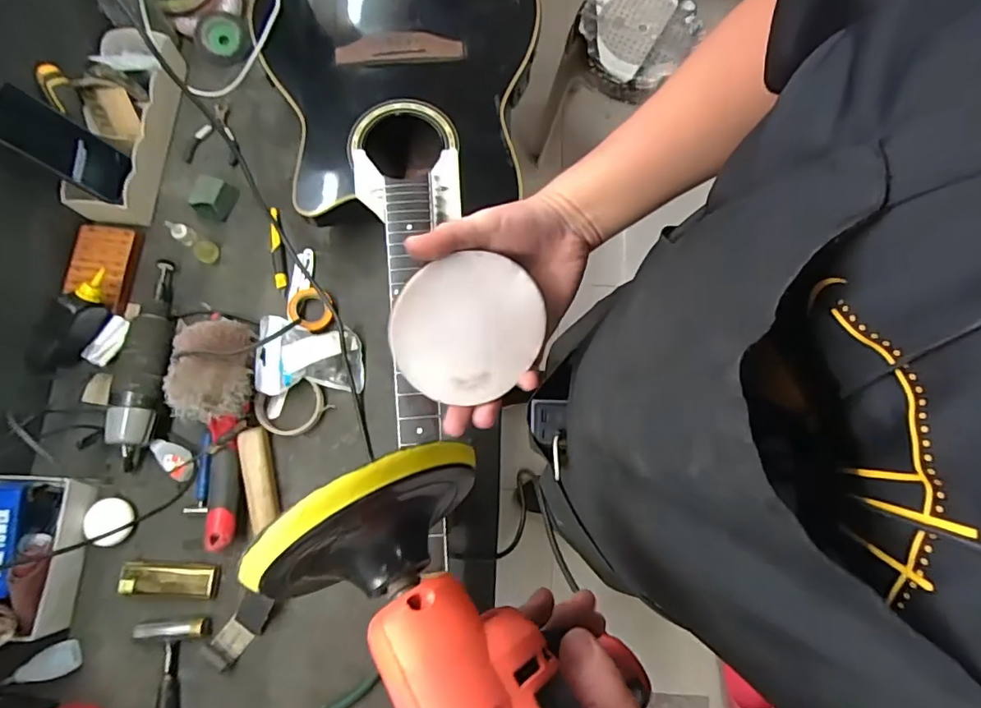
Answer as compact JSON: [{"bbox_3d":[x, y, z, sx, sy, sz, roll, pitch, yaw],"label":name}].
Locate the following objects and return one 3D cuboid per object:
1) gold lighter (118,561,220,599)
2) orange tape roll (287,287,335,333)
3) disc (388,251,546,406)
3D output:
[{"bbox_3d":[-0.388,0.274,0.630,0.110,0.018,0.039,3,77,-1],"label":"gold lighter"},{"bbox_3d":[-0.246,-0.060,0.708,0.059,0.024,0.060,0,77,-2],"label":"orange tape roll"},{"bbox_3d":[-0.017,-0.019,0.407,0.116,0.009,0.112,-5,112,-14],"label":"disc"}]

